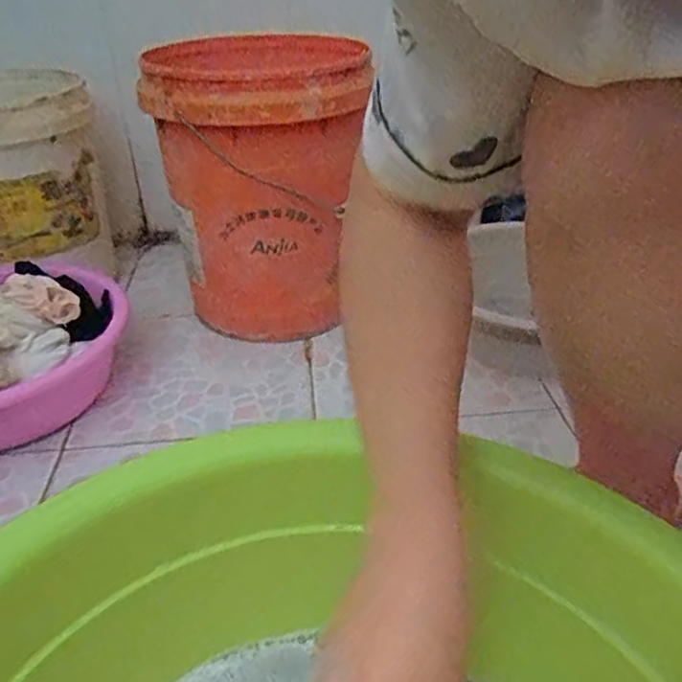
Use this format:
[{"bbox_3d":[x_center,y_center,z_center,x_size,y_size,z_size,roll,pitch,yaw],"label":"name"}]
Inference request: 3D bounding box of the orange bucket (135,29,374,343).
[{"bbox_3d":[-0.109,-0.207,0.912,0.279,0.376,0.283,-6,32,-7],"label":"orange bucket"}]

